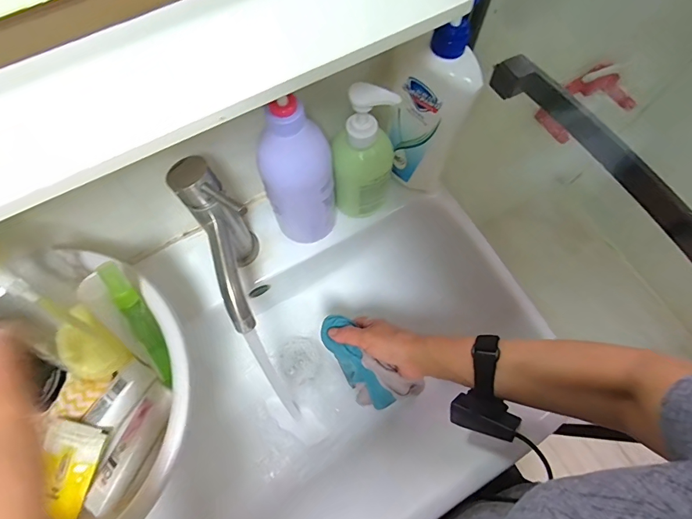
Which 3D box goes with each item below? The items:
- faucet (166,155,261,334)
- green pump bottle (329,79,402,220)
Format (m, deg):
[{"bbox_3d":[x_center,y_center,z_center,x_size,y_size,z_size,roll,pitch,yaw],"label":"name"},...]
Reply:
[{"bbox_3d":[-0.125,-0.001,0.456,0.055,0.178,0.160,-24,71,-9],"label":"faucet"},{"bbox_3d":[0.020,-0.119,0.484,0.069,0.188,0.053,7,69,2],"label":"green pump bottle"}]

